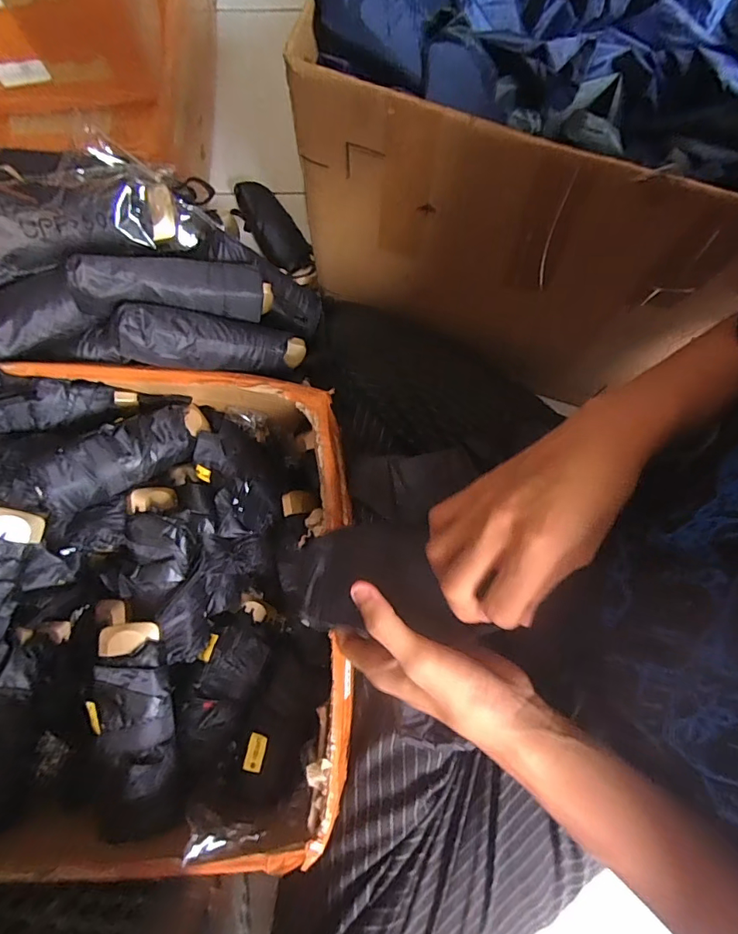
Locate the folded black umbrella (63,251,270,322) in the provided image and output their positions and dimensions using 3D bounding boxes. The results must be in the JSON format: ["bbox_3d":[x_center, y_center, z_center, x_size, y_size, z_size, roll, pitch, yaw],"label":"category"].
[{"bbox_3d":[-0.177,-0.164,0.439,0.169,0.051,0.040,-5,73,-24],"label":"folded black umbrella"}]

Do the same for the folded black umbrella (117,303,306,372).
[{"bbox_3d":[-0.143,-0.117,0.447,0.176,0.043,0.048,-2,71,-37],"label":"folded black umbrella"}]

